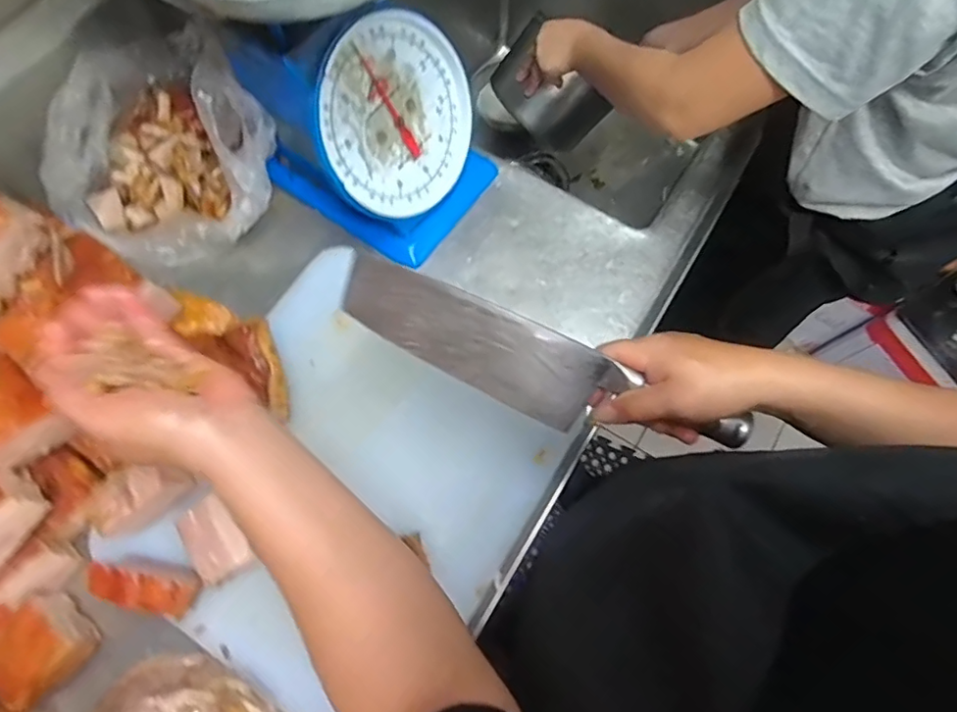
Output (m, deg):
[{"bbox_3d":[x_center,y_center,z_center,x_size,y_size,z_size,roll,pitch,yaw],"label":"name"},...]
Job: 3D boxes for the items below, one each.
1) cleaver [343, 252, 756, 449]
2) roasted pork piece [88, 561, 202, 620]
[{"bbox_3d":[0.048,0.008,0.451,0.319,0.085,0.027,23,37,-1],"label":"cleaver"},{"bbox_3d":[-0.284,0.195,0.474,0.085,0.029,0.035,13,71,3],"label":"roasted pork piece"}]

